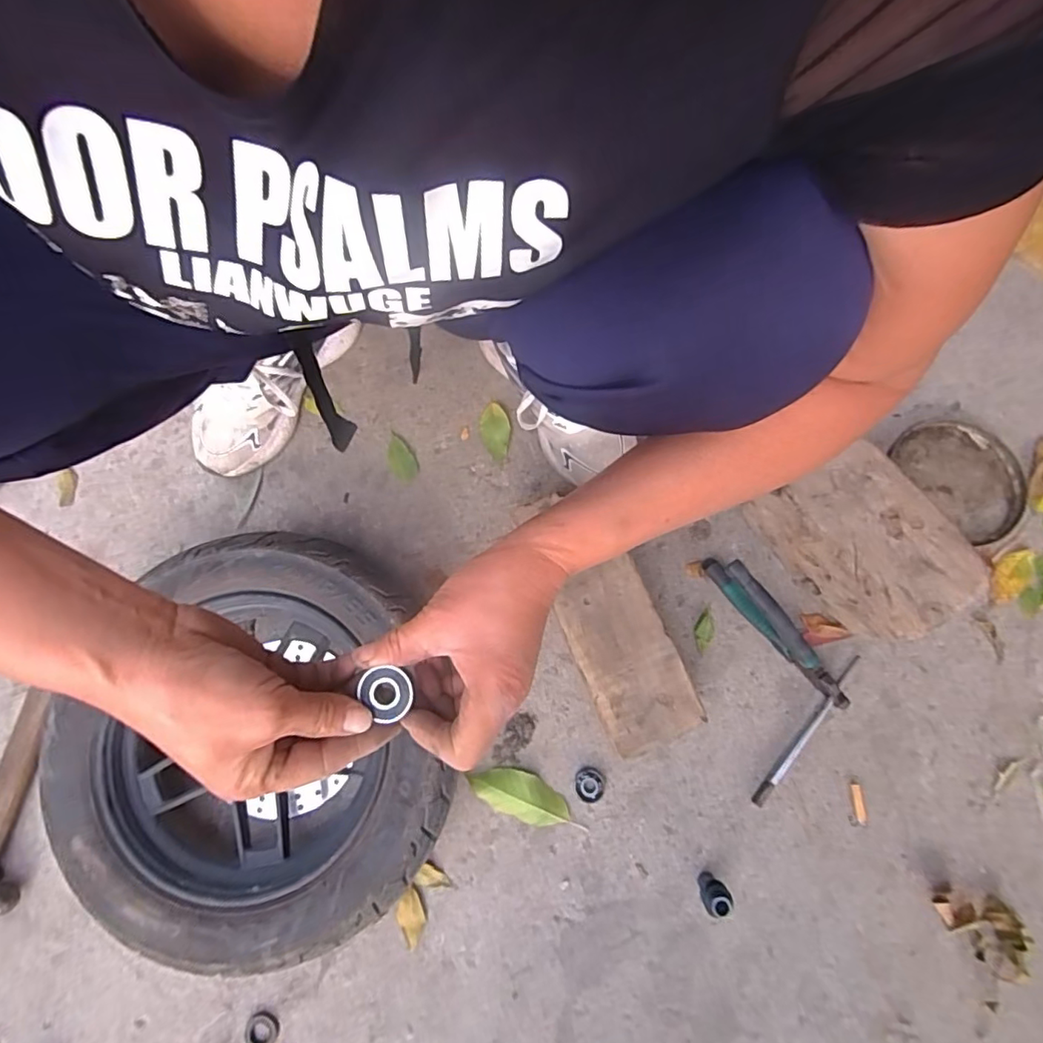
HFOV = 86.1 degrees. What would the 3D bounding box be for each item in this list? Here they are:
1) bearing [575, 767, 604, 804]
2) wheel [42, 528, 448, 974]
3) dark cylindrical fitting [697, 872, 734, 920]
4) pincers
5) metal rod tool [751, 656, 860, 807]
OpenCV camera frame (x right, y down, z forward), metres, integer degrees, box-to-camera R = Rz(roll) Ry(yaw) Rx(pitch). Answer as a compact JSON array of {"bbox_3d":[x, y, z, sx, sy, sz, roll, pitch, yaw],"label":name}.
[{"bbox_3d":[0.070,0.272,0.571,0.029,0.009,0.032,-13,79,-2],"label":"bearing"},{"bbox_3d":[-0.256,0.208,0.550,0.339,0.100,0.365,0,79,0],"label":"wheel"},{"bbox_3d":[0.182,0.354,0.529,0.025,0.059,0.026,0,79,0],"label":"dark cylindrical fitting"},{"bbox_3d":[0.264,0.113,0.563,0.016,0.074,0.193,-41,81,-7],"label":"pincers"},{"bbox_3d":[0.298,0.217,0.578,0.013,0.012,0.185,39,82,7],"label":"metal rod tool"}]

